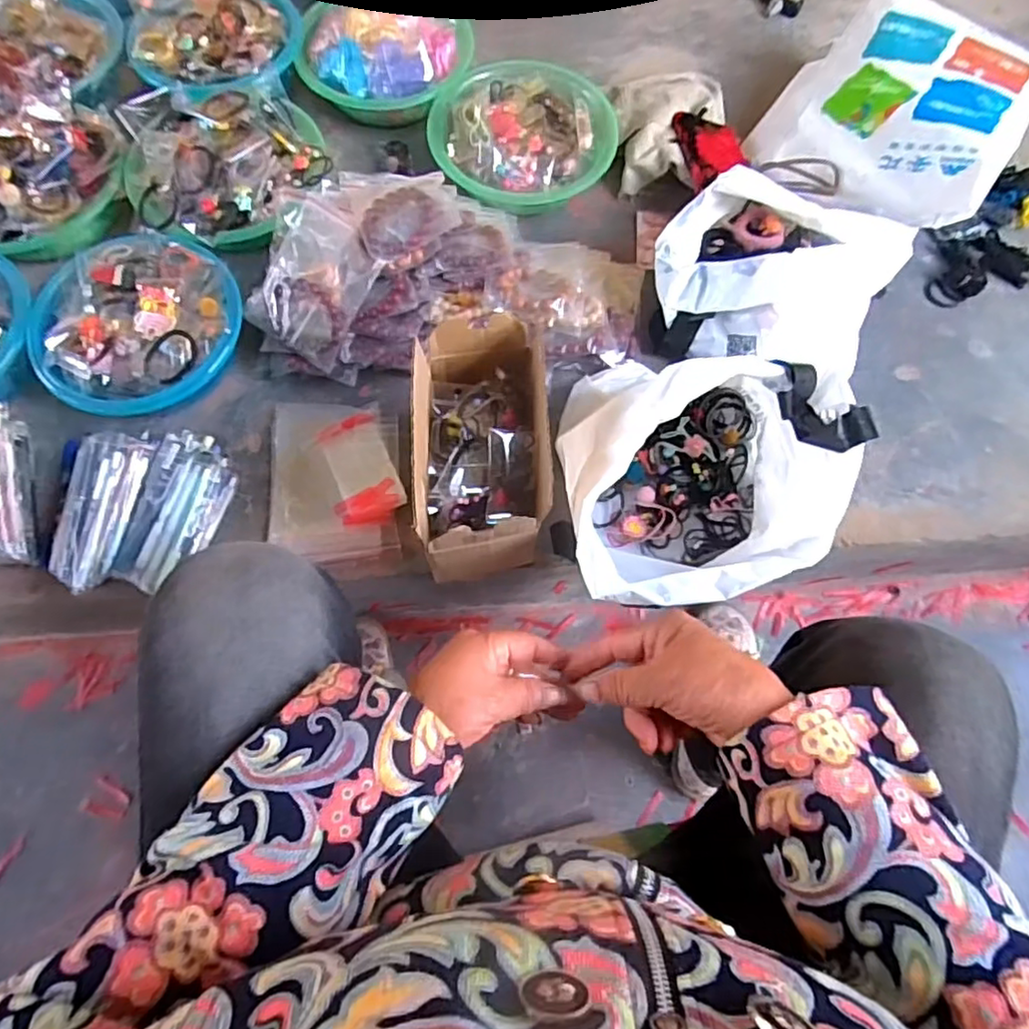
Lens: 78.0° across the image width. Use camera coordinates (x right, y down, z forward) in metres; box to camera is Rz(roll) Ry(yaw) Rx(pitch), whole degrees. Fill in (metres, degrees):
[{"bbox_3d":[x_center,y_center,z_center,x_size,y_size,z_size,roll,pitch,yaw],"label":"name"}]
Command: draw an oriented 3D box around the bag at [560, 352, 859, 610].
[{"bbox_3d":[0.183,-0.050,0.637,0.258,0.189,0.282,0,69,0],"label":"bag"}]

